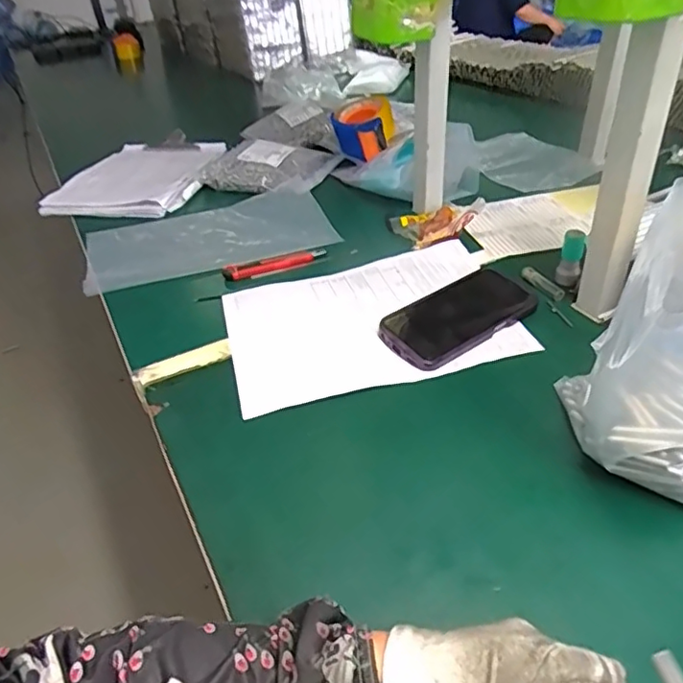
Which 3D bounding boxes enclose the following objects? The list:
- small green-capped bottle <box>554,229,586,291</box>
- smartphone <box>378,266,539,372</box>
[{"bbox_3d":[0.250,-0.088,0.634,0.023,0.059,0.028,13,40,20],"label":"small green-capped bottle"},{"bbox_3d":[0.125,-0.029,0.602,0.182,0.017,0.083,-28,44,-29],"label":"smartphone"}]

